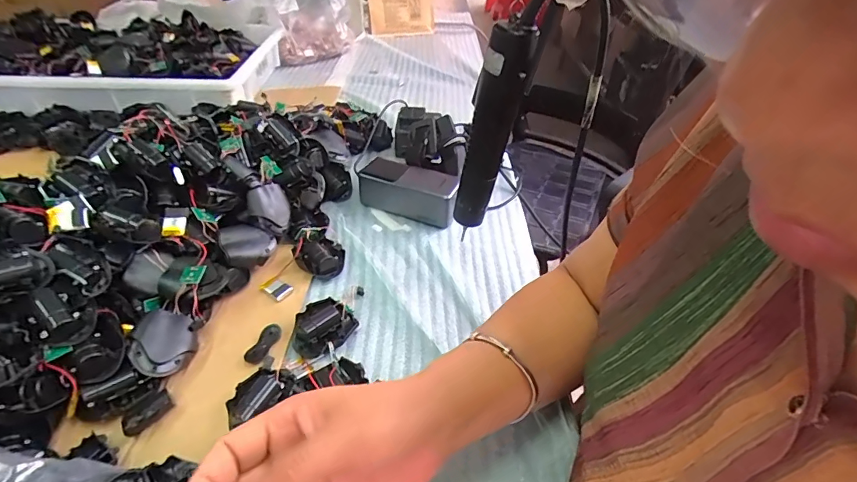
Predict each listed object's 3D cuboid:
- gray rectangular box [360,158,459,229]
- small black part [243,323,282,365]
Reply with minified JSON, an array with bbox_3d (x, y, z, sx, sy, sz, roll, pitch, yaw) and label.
[{"bbox_3d":[-0.024,-0.065,0.566,0.127,0.050,0.053,19,43,18],"label":"gray rectangular box"},{"bbox_3d":[-0.154,0.096,0.406,0.020,0.008,0.044,14,42,13],"label":"small black part"}]

